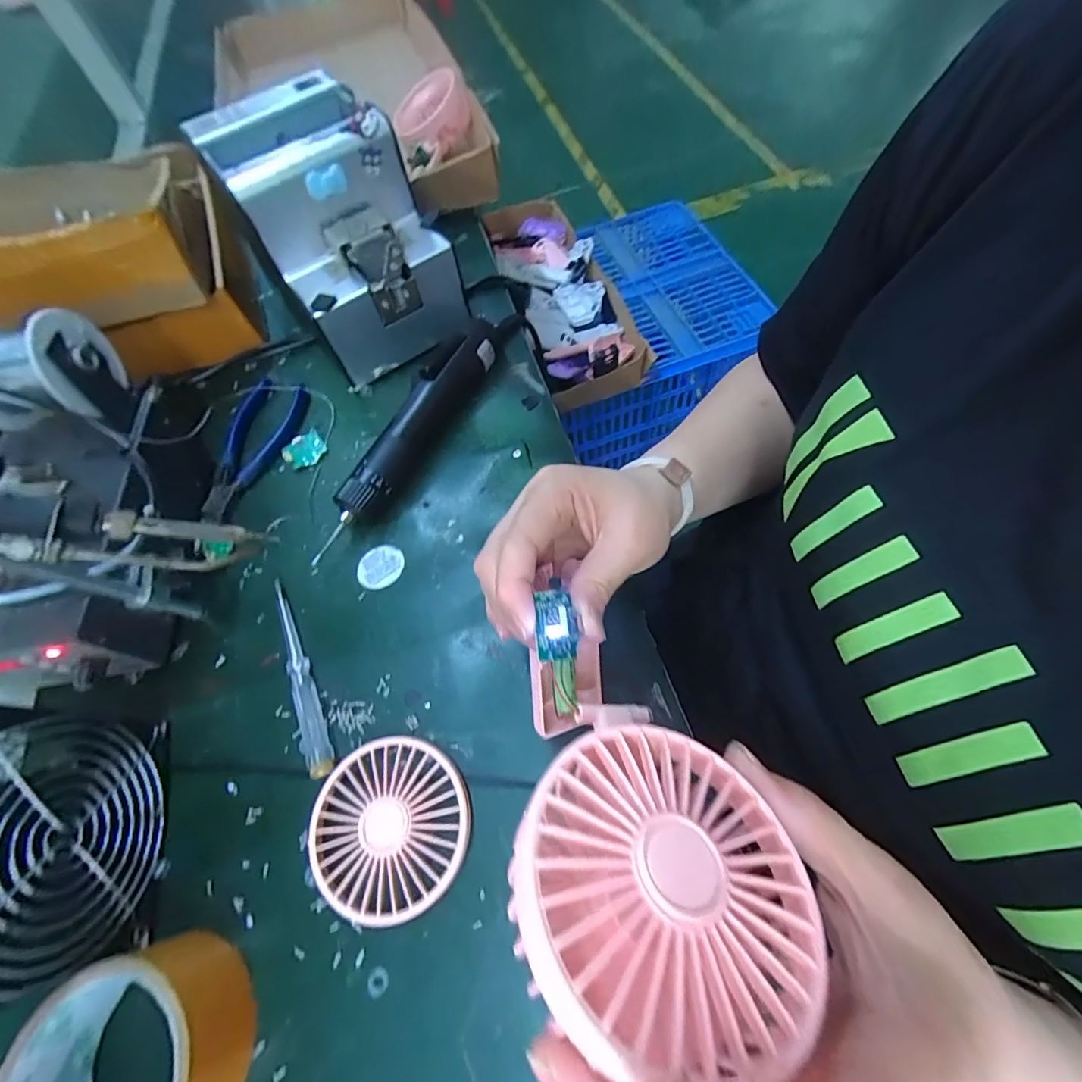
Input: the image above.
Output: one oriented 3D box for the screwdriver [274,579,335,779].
[{"bbox_3d":[-0.155,0.090,0.311,0.015,0.014,0.122,-26,64,-6],"label":"screwdriver"}]

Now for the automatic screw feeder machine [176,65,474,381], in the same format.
[{"bbox_3d":[-0.166,-0.254,0.406,0.124,0.150,0.167,-34,66,-11],"label":"automatic screw feeder machine"}]

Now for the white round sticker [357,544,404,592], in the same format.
[{"bbox_3d":[-0.117,0.019,0.349,0.034,0.004,0.034,-3,64,5],"label":"white round sticker"}]

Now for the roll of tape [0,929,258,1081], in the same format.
[{"bbox_3d":[-0.190,0.243,0.220,0.089,0.044,0.085,-3,64,5],"label":"roll of tape"}]

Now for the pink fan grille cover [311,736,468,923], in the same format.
[{"bbox_3d":[-0.085,0.159,0.270,0.087,0.015,0.086,-18,63,-2],"label":"pink fan grille cover"}]

